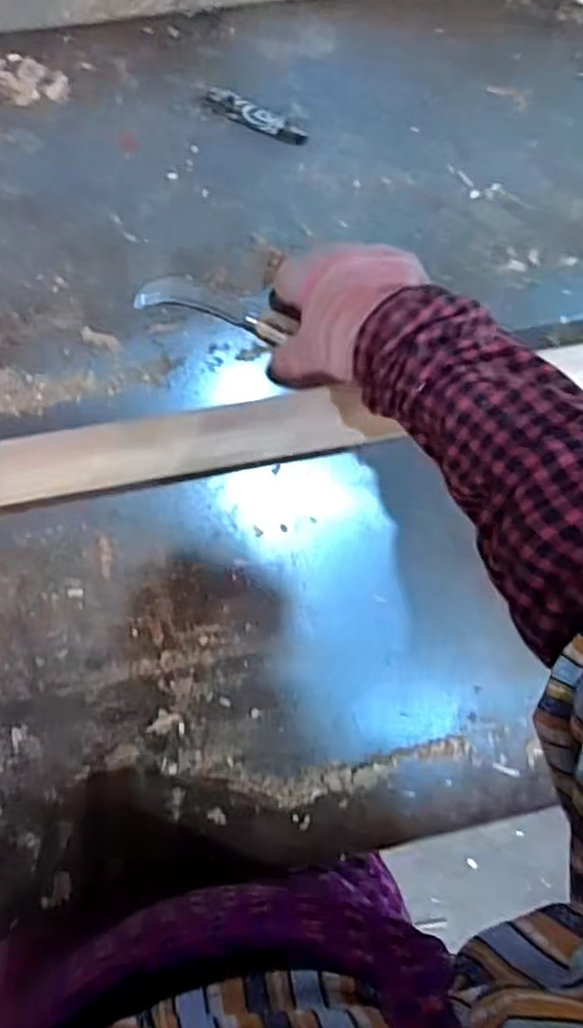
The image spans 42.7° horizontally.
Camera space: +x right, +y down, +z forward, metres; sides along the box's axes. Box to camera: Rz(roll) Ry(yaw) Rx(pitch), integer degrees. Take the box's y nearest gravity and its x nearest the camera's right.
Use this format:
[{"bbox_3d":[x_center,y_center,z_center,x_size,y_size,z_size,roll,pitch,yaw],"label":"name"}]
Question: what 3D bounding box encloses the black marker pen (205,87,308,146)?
[{"bbox_3d":[-0.028,-0.314,0.590,0.084,0.007,0.017,25,86,-6],"label":"black marker pen"}]

